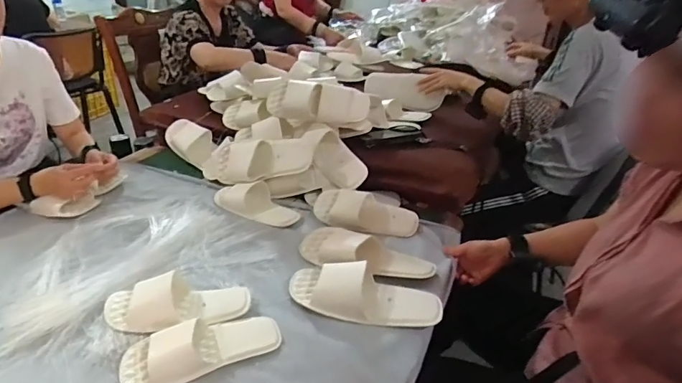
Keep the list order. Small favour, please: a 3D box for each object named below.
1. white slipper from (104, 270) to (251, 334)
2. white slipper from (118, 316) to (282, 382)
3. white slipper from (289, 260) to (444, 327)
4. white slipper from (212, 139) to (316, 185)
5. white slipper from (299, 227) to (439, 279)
[{"bbox_3d":[-0.272,0.179,0.754,0.229,0.052,0.093,-6,30,-16],"label":"white slipper"},{"bbox_3d":[-0.211,0.228,0.685,0.232,0.053,0.096,-14,33,-27],"label":"white slipper"},{"bbox_3d":[0.040,0.177,0.788,0.272,0.062,0.108,11,30,14],"label":"white slipper"},{"bbox_3d":[-0.194,-0.077,1.093,0.265,0.101,0.076,-6,-3,7],"label":"white slipper"},{"bbox_3d":[0.046,0.120,0.887,0.273,0.046,0.099,12,30,16],"label":"white slipper"}]

